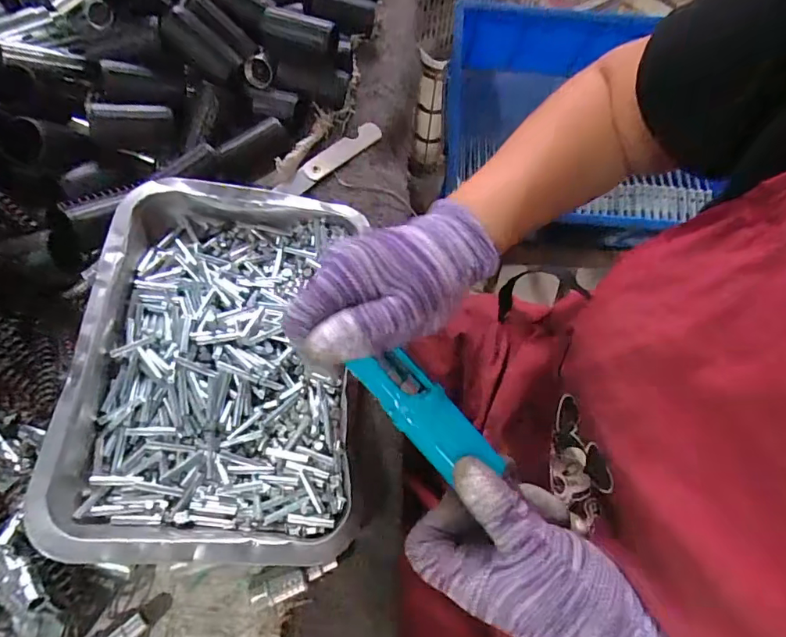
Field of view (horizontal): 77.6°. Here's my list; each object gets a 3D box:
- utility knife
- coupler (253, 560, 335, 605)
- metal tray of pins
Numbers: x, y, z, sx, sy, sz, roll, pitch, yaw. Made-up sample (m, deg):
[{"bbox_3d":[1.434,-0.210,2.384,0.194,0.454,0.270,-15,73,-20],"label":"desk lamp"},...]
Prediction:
[{"bbox_3d":[-0.053,-0.145,0.437,0.020,0.009,0.114,40,69,15],"label":"utility knife"},{"bbox_3d":[-0.057,0.155,0.290,0.048,0.017,0.014,-18,67,-11],"label":"coupler"},{"bbox_3d":[-0.110,0.023,0.332,0.176,0.047,0.257,1,64,-2],"label":"metal tray of pins"}]

